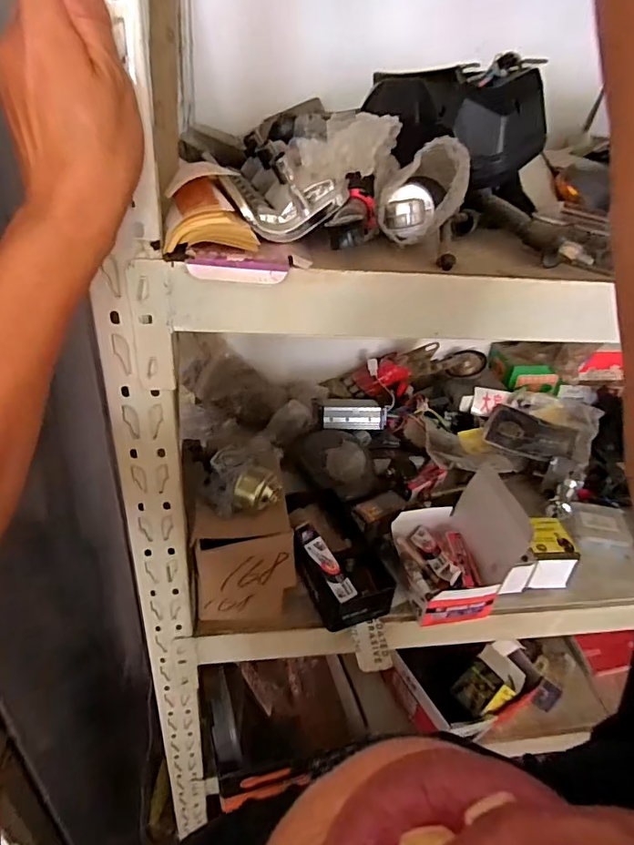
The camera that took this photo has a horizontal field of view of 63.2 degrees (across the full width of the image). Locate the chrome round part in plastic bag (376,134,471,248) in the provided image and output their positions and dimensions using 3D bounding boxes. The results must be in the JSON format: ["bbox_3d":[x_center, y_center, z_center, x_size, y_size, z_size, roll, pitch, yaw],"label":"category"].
[{"bbox_3d":[0.078,-0.168,0.379,0.062,0.066,0.047,13,35,10],"label":"chrome round part in plastic bag"}]

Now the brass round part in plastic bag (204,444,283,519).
[{"bbox_3d":[-0.075,0.058,0.537,0.075,0.046,0.065,1,34,-8],"label":"brass round part in plastic bag"}]

